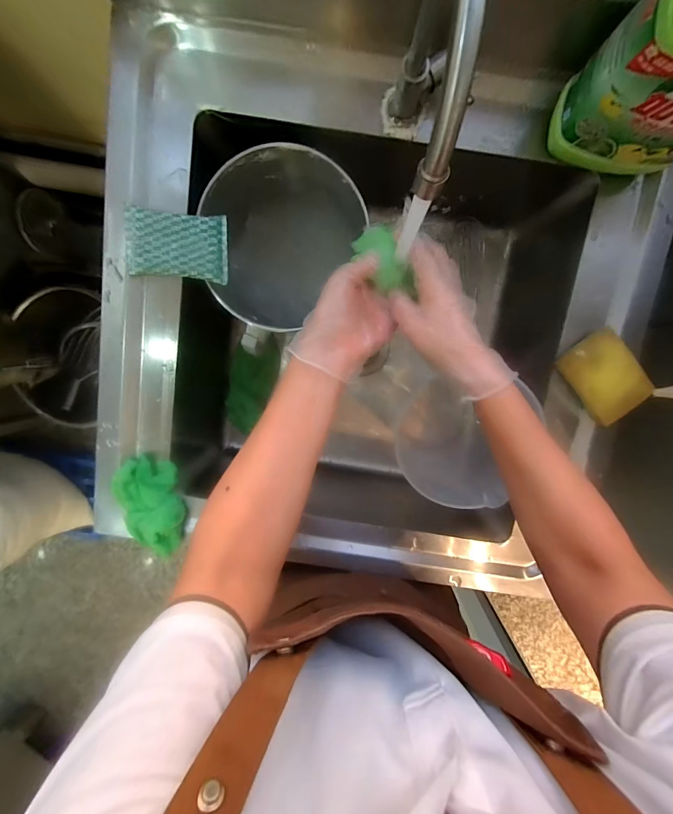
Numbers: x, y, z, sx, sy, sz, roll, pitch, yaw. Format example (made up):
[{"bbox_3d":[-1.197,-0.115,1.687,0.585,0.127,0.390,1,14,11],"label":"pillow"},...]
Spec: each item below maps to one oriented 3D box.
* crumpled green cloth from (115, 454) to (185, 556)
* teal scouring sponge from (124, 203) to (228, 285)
[{"bbox_3d":[-0.257,0.136,0.500,0.088,0.038,0.124,-7,100,2],"label":"crumpled green cloth"},{"bbox_3d":[-0.200,-0.203,0.460,0.122,0.020,0.078,5,100,0],"label":"teal scouring sponge"}]

